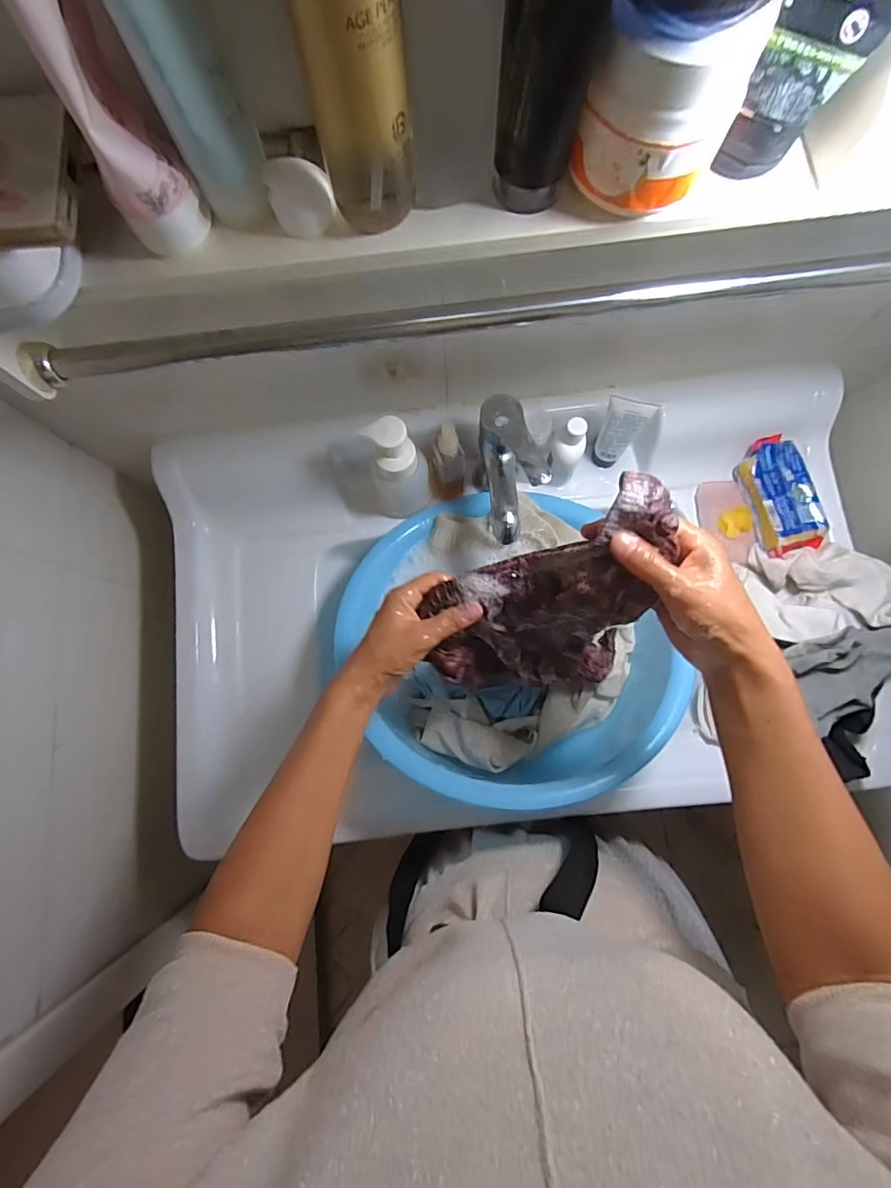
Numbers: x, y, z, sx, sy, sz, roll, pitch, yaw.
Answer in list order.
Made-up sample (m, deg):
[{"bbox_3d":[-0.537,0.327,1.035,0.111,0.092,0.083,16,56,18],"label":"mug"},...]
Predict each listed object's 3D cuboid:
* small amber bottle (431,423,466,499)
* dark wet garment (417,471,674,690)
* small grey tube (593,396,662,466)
[{"bbox_3d":[0.001,-0.151,0.577,0.040,0.116,0.032,-13,79,-1],"label":"small amber bottle"},{"bbox_3d":[0.086,0.031,0.438,0.186,0.245,0.127,-26,79,-4],"label":"dark wet garment"},{"bbox_3d":[0.203,-0.187,0.590,0.048,0.130,0.024,20,80,5],"label":"small grey tube"}]

